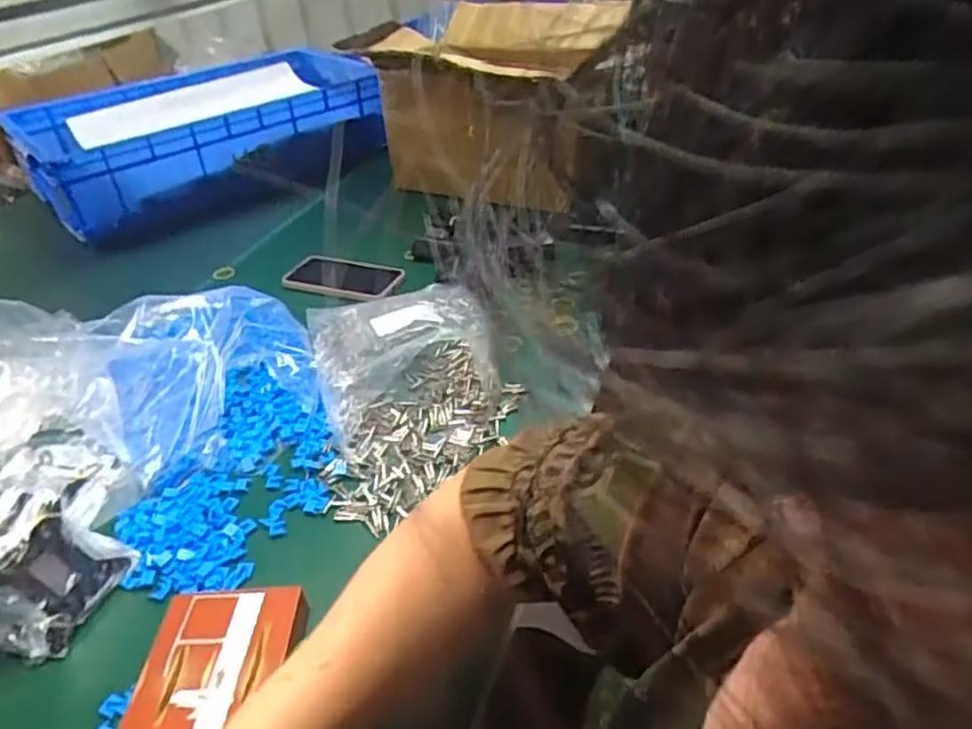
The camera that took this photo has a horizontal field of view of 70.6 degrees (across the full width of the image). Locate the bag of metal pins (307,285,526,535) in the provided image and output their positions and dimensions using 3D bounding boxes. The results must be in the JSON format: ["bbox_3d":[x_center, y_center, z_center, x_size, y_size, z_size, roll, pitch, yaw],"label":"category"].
[{"bbox_3d":[-0.082,0.000,0.741,0.206,0.064,0.393,-12,36,-9],"label":"bag of metal pins"}]

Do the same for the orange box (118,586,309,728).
[{"bbox_3d":[-0.192,0.225,0.480,0.106,0.029,0.140,-1,37,4],"label":"orange box"}]

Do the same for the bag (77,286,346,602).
[{"bbox_3d":[-0.285,0.037,0.709,0.225,0.068,0.416,-19,37,-17],"label":"bag"}]

